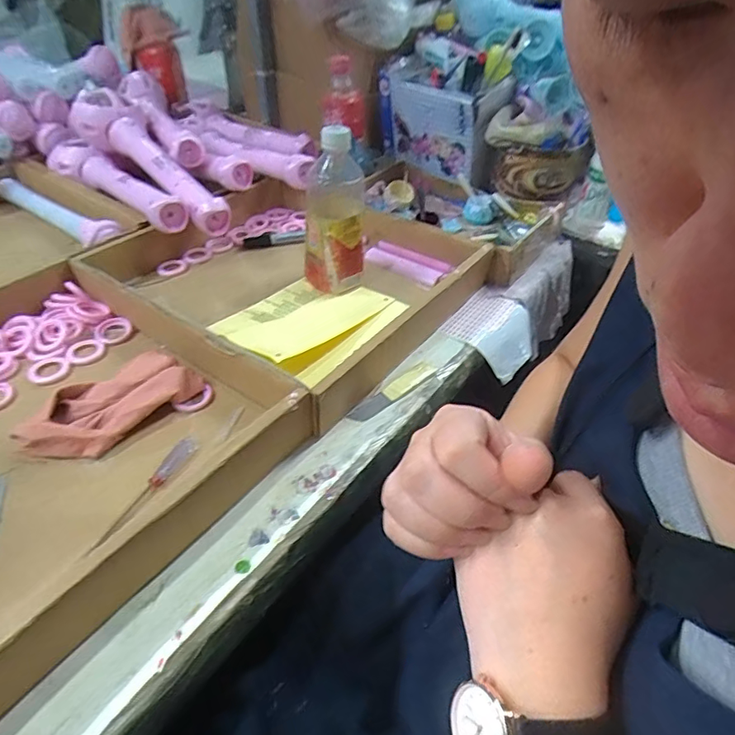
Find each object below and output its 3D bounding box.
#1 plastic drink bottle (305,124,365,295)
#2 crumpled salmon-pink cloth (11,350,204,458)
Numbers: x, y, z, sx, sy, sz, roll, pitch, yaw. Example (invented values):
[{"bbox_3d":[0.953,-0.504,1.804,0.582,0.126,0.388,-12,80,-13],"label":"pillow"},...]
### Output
[{"bbox_3d":[-0.038,-0.173,0.588,0.069,0.181,0.060,3,42,-2],"label":"plastic drink bottle"},{"bbox_3d":[-0.231,0.034,0.458,0.070,0.029,0.145,31,48,26],"label":"crumpled salmon-pink cloth"}]

